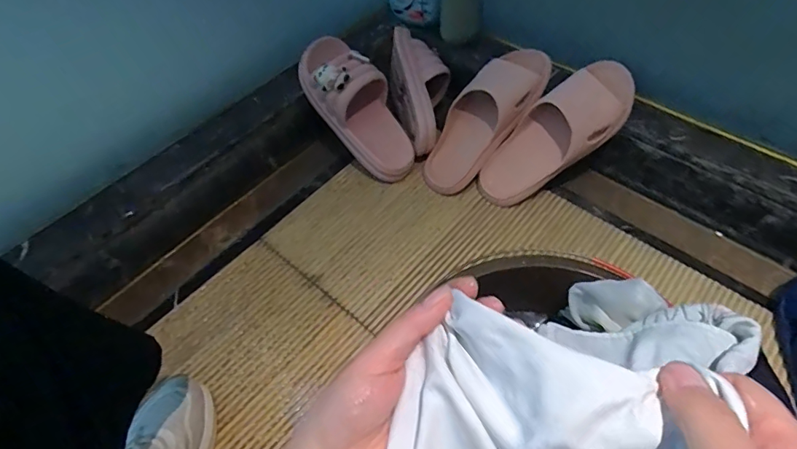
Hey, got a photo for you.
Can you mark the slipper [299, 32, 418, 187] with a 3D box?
[{"bbox_3d":[-0.062,-0.179,0.738,0.100,0.080,0.245,-39,103,-20],"label":"slipper"}]

